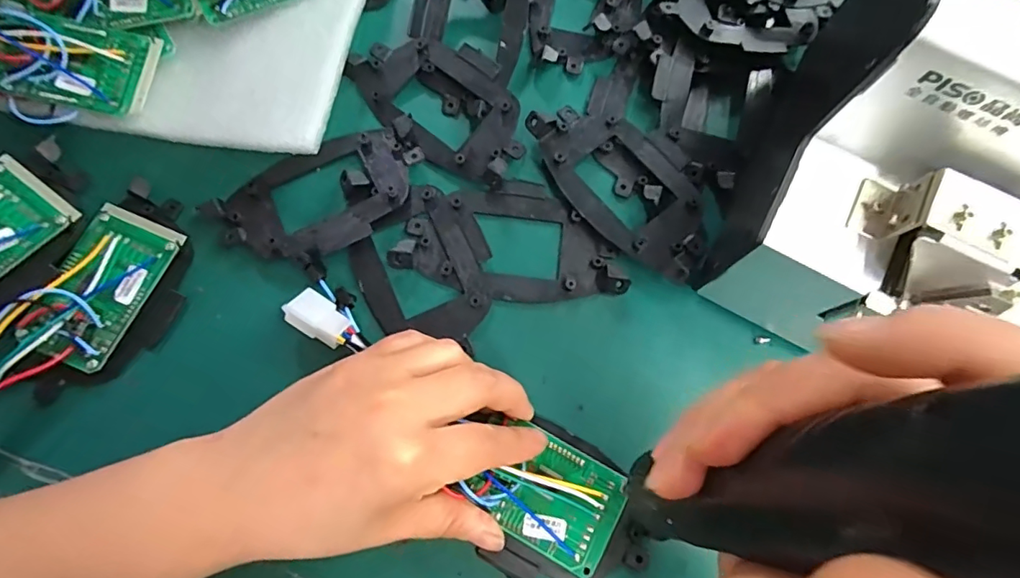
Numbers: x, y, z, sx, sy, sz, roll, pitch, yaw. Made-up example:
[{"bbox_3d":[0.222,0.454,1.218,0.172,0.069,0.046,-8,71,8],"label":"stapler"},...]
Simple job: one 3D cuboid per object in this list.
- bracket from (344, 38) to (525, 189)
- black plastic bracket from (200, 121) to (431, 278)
[{"bbox_3d":[-0.038,-0.113,0.308,0.115,0.014,0.069,36,76,8],"label":"bracket"},{"bbox_3d":[-0.102,-0.054,0.288,0.115,0.014,0.072,-36,79,-11],"label":"black plastic bracket"}]

